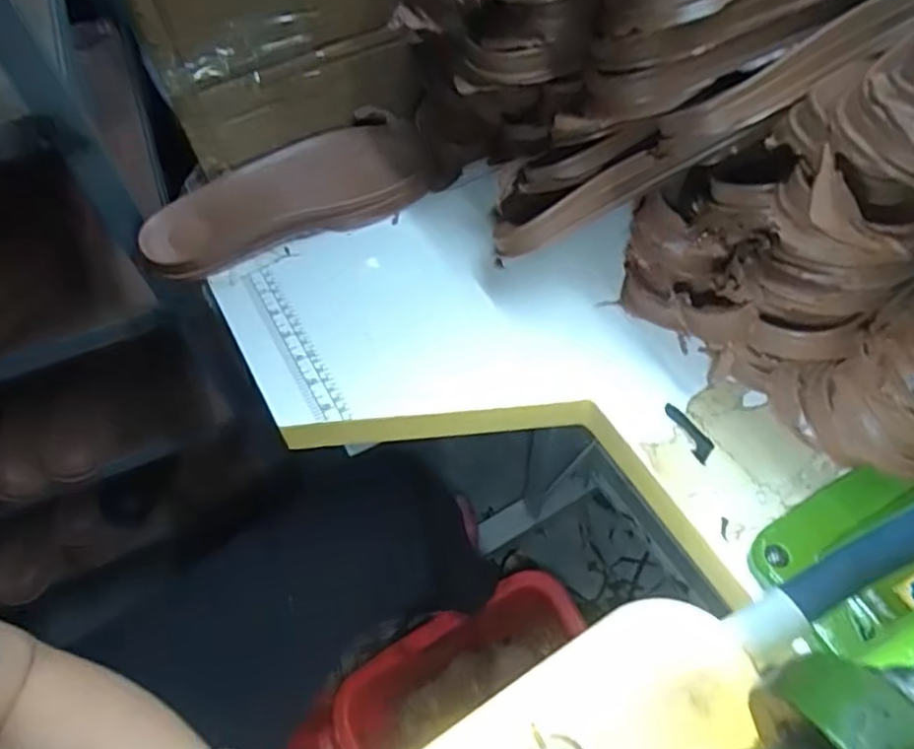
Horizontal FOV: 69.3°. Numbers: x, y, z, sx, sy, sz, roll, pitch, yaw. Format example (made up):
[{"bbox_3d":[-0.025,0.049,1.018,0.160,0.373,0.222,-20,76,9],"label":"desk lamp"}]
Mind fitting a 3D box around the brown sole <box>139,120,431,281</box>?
[{"bbox_3d":[-0.155,-0.159,0.598,0.253,0.030,0.108,-21,59,-10],"label":"brown sole"}]

